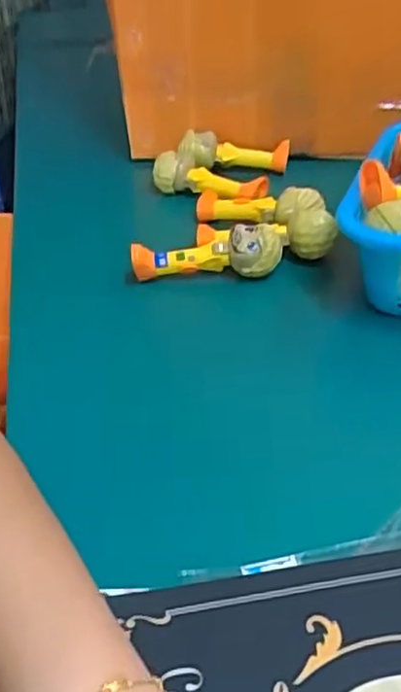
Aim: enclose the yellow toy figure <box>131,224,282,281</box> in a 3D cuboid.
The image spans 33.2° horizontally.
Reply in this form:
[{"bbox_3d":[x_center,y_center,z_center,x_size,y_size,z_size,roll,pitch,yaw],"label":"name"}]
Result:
[{"bbox_3d":[0.005,-0.084,0.579,0.129,0.046,0.056,-6,37,-2],"label":"yellow toy figure"}]

